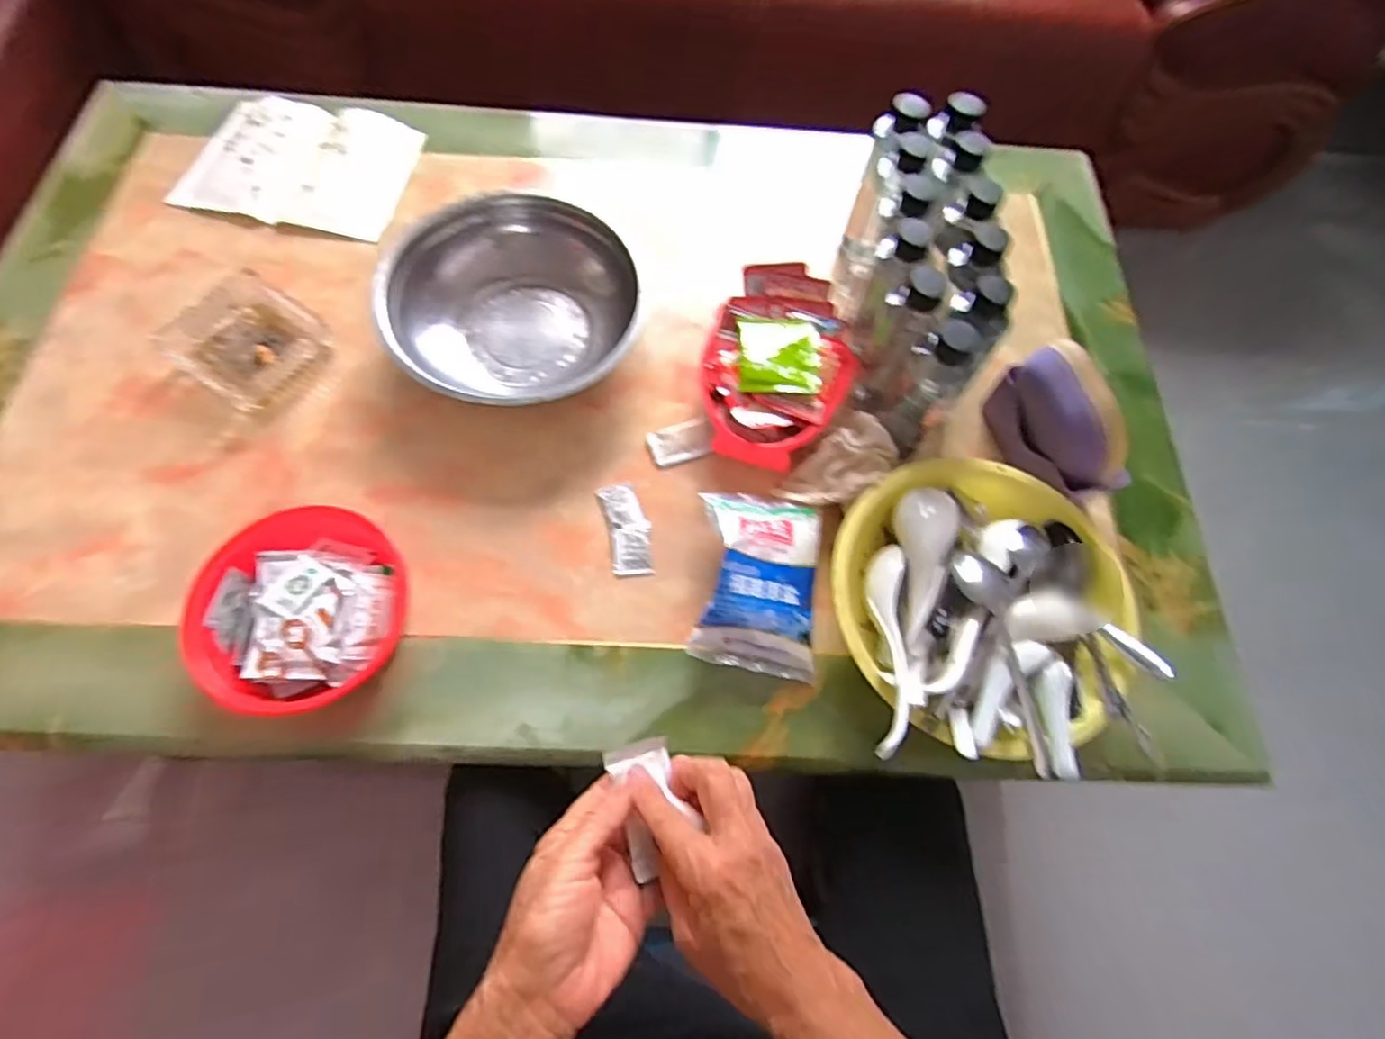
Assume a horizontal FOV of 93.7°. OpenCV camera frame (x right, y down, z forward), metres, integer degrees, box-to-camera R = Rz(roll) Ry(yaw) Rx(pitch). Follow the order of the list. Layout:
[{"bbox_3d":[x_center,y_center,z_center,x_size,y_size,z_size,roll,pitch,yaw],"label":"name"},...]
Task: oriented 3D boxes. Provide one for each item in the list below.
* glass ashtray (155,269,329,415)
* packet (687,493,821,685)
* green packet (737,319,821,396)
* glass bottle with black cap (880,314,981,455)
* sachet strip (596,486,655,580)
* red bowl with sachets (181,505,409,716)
[{"bbox_3d":[-0.448,-0.179,0.650,0.136,0.044,0.115,34,70,10],"label":"glass ashtray"},{"bbox_3d":[0.058,0.052,0.576,0.109,0.056,0.162,7,68,0],"label":"packet"},{"bbox_3d":[0.086,-0.162,0.634,0.079,0.020,0.092,4,68,-2],"label":"green packet"},{"bbox_3d":[0.207,-0.112,0.577,0.046,0.148,0.053,-40,75,-17],"label":"glass bottle with black cap"},{"bbox_3d":[-0.061,0.009,0.613,0.039,0.004,0.092,-11,69,-8],"label":"sachet strip"},{"bbox_3d":[-0.326,0.072,0.548,0.156,0.058,0.171,1,68,-3],"label":"red bowl with sachets"}]

